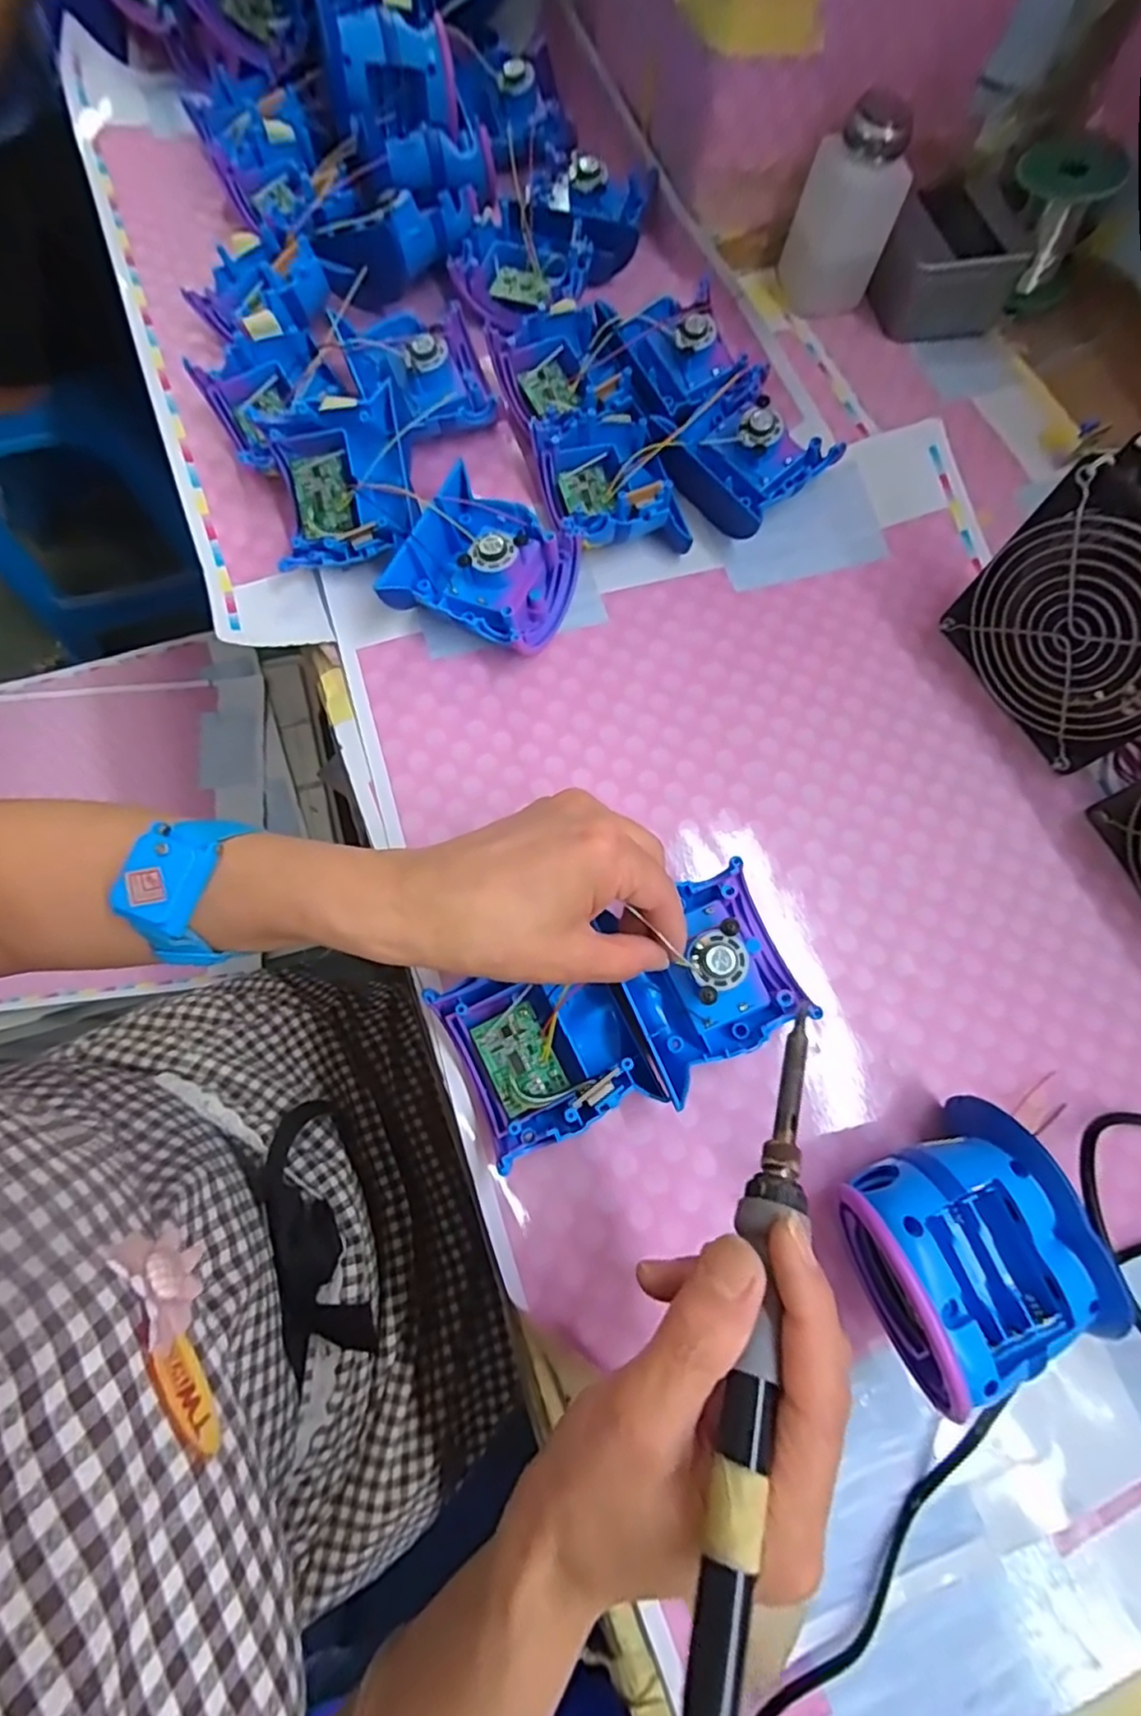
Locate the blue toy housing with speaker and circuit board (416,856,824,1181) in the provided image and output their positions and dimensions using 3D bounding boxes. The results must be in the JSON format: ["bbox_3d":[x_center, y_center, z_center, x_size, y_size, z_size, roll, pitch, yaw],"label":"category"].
[{"bbox_3d":[0.026,0.070,0.301,0.155,0.034,0.081,-22,74,-7],"label":"blue toy housing with speaker and circuit board"}]

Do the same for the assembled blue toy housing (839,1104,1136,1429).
[{"bbox_3d":[0.162,0.157,0.268,0.082,0.066,0.083,-17,74,-9],"label":"assembled blue toy housing"}]

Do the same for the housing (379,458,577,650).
[{"bbox_3d":[-0.047,-0.161,0.370,0.083,0.045,0.084,25,72,4],"label":"housing"}]

